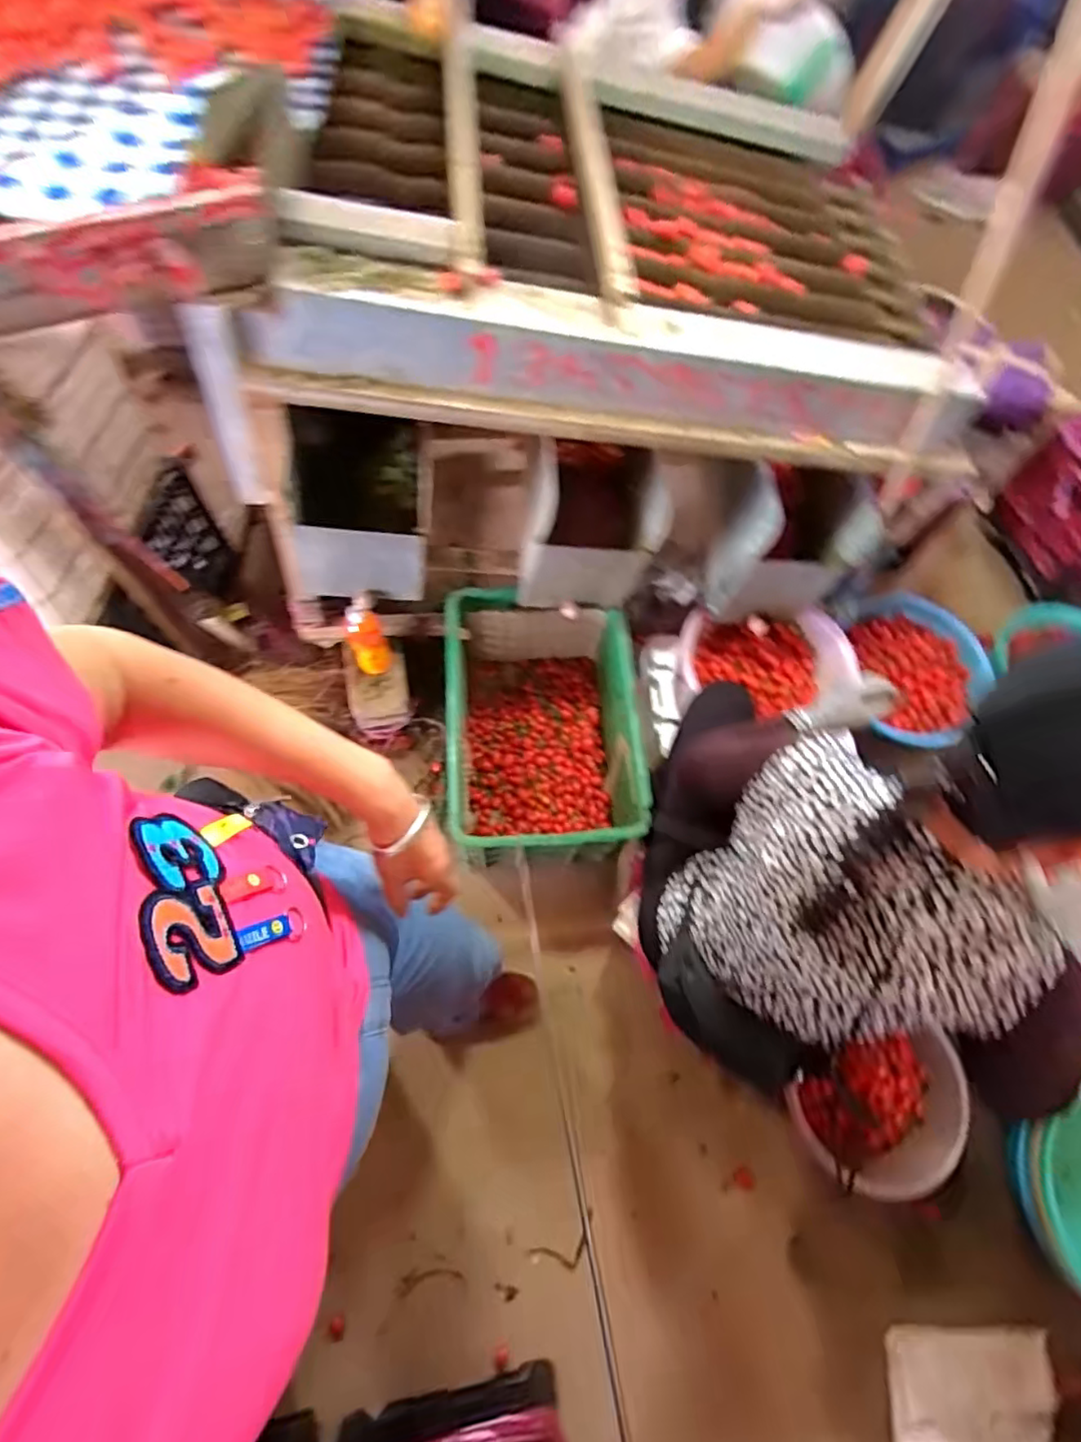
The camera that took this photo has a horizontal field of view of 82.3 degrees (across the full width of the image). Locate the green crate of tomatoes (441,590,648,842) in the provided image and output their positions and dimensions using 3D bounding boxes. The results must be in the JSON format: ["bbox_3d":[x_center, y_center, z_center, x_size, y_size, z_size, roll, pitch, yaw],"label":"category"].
[{"bbox_3d":[0.002,0.020,1.311,0.364,0.317,0.523,-2,67,-3],"label":"green crate of tomatoes"}]

